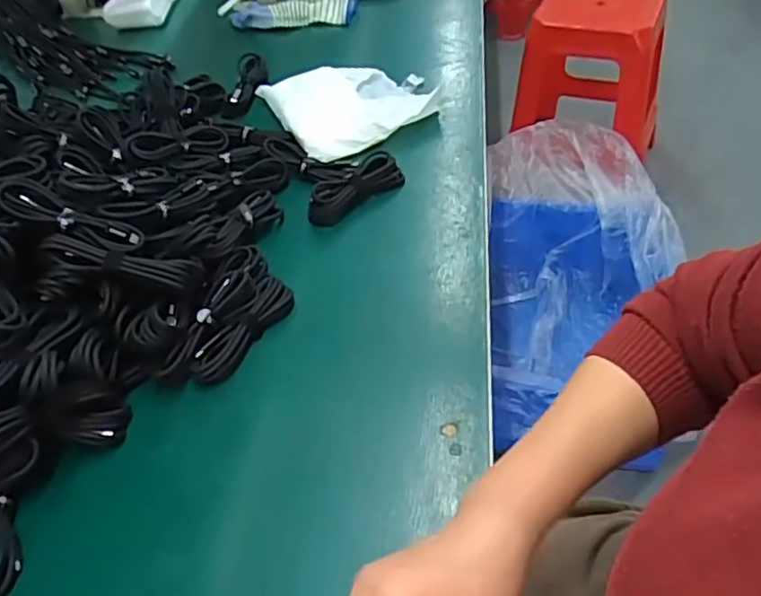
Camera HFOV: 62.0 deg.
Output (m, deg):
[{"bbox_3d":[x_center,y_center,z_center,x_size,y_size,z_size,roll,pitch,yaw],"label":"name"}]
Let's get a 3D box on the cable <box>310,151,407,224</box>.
[{"bbox_3d":[-0.024,-0.112,0.628,0.037,0.033,0.110,31,57,31],"label":"cable"}]

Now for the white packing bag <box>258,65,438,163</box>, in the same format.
[{"bbox_3d":[-0.030,-0.234,0.757,0.188,0.033,0.173,-24,48,-16],"label":"white packing bag"}]

